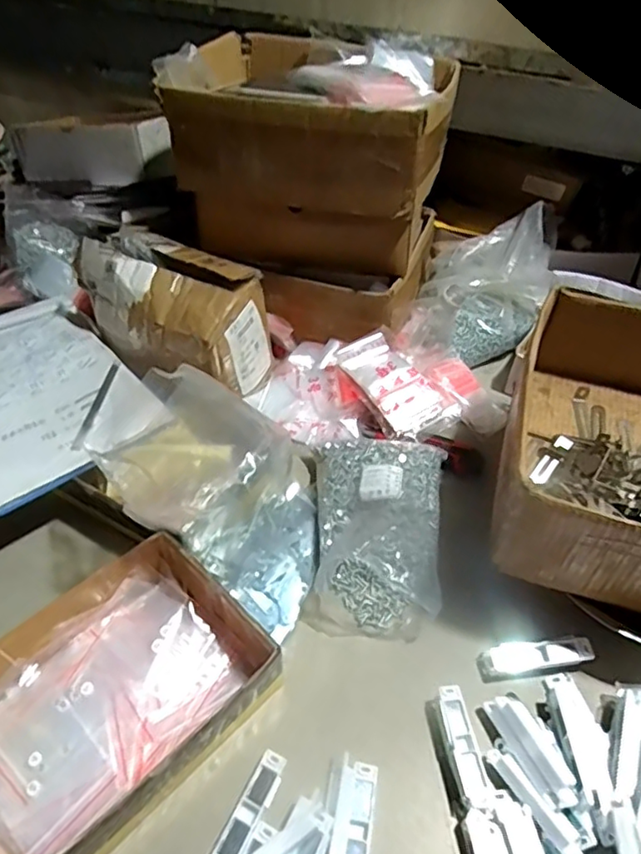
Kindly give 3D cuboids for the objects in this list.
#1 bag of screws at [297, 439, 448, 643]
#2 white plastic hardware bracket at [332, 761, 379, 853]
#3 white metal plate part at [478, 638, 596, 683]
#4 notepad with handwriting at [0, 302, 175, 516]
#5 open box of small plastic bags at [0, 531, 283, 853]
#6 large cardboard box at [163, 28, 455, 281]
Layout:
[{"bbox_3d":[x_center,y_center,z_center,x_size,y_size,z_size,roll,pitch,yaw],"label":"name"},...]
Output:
[{"bbox_3d":[0.061,0.100,0.642,0.138,0.086,0.223,5,46,4],"label":"bag of screws"},{"bbox_3d":[0.026,0.318,0.473,0.029,0.011,0.093,8,47,7],"label":"white plastic hardware bracket"},{"bbox_3d":[0.203,0.219,0.569,0.105,0.010,0.029,-12,46,5],"label":"white metal plate part"},{"bbox_3d":[-0.351,-0.045,0.706,0.214,0.016,0.301,-33,55,-28],"label":"notepad with handwriting"},{"bbox_3d":[-0.180,0.230,0.510,0.180,0.064,0.245,34,55,28],"label":"open box of small plastic bags"},{"bbox_3d":[-0.004,-0.367,0.809,0.316,0.237,0.259,11,47,9],"label":"large cardboard box"}]

